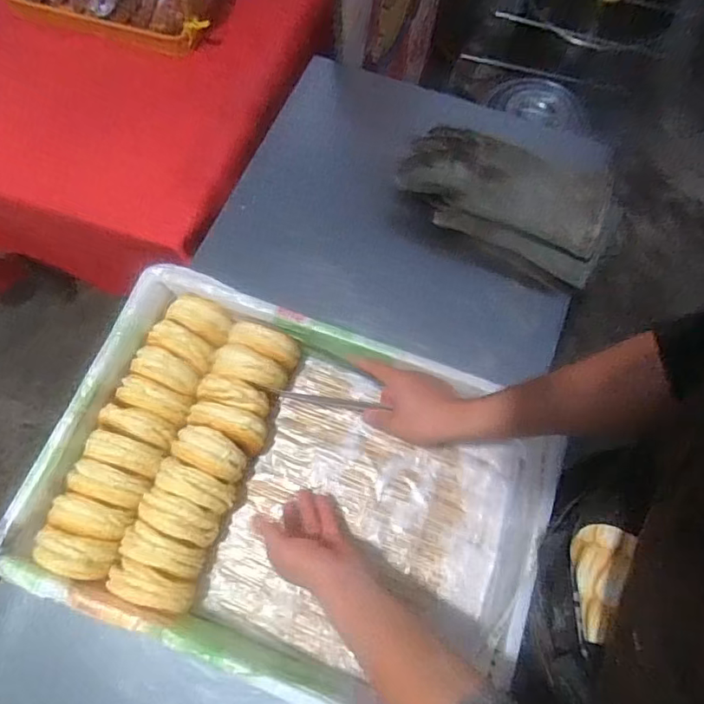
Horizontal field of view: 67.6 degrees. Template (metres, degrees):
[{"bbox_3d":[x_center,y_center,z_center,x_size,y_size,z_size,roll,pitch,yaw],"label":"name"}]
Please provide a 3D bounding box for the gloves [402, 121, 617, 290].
[{"bbox_3d":[0.251,-0.255,0.869,0.339,0.106,0.172,24,71,8],"label":"gloves"}]

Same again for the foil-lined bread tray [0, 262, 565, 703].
[{"bbox_3d":[-0.076,0.174,0.678,0.583,0.129,0.405,20,69,5],"label":"foil-lined bread tray"}]

